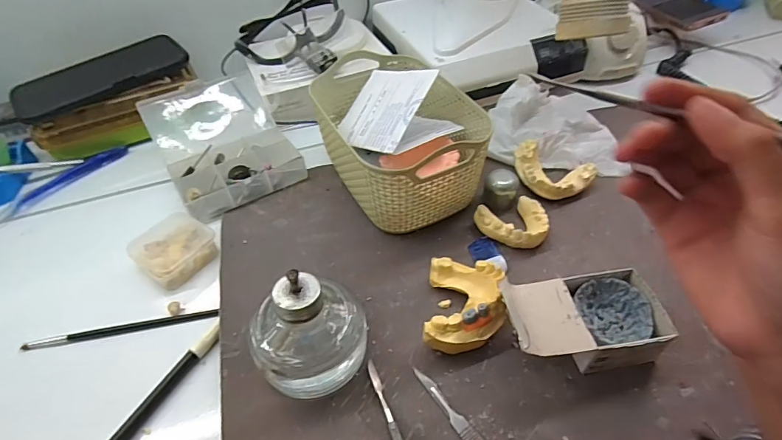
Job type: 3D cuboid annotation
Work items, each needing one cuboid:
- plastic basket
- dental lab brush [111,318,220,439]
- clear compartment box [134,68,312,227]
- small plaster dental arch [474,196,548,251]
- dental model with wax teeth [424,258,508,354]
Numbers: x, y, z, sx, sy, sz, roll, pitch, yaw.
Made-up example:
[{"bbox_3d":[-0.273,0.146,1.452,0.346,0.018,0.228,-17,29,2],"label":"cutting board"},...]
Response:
[{"bbox_3d":[0.006,-0.081,0.393,0.116,0.077,0.167,-20,50,-17],"label":"plastic basket"},{"bbox_3d":[-0.158,0.122,0.277,0.011,0.011,0.131,22,51,22],"label":"dental lab brush"},{"bbox_3d":[-0.171,-0.085,0.429,0.116,0.047,0.149,-26,51,-21],"label":"clear compartment box"},{"bbox_3d":[0.107,0.002,0.366,0.060,0.020,0.049,-15,48,-12],"label":"small plaster dental arch"},{"bbox_3d":[0.051,0.059,0.307,0.055,0.039,0.074,5,47,6],"label":"dental model with wax teeth"}]

